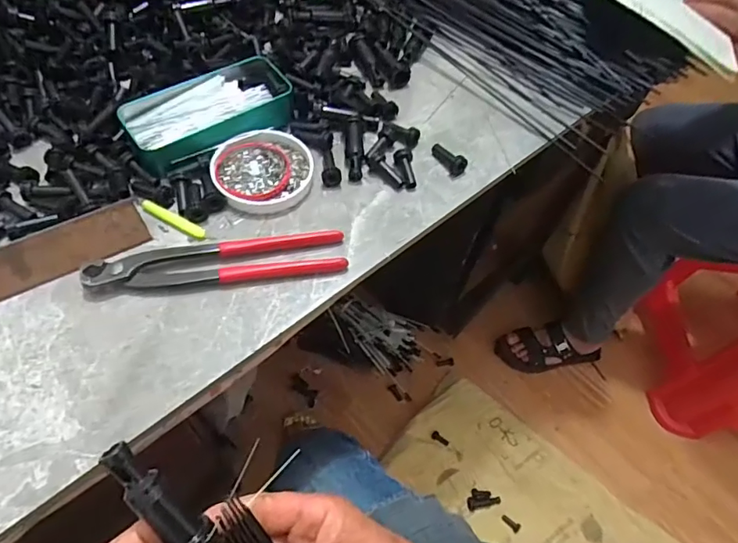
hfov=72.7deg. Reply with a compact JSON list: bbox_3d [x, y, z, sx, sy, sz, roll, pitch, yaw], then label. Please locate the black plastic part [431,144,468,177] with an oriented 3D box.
[{"bbox_3d":[0.077,-0.111,0.482,0.017,0.015,0.042,-23,62,-18],"label":"black plastic part"}]

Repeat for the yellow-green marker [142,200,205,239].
[{"bbox_3d":[-0.166,-0.044,0.421,0.065,0.005,0.010,27,59,12],"label":"yellow-green marker"}]

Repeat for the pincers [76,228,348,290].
[{"bbox_3d":[-0.117,-0.009,0.397,0.195,0.015,0.040,-7,58,-9],"label":"pincers"}]

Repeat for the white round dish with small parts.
[{"bbox_3d":[-0.095,-0.091,0.452,0.086,0.016,0.084,-4,58,-7],"label":"white round dish with small parts"}]

